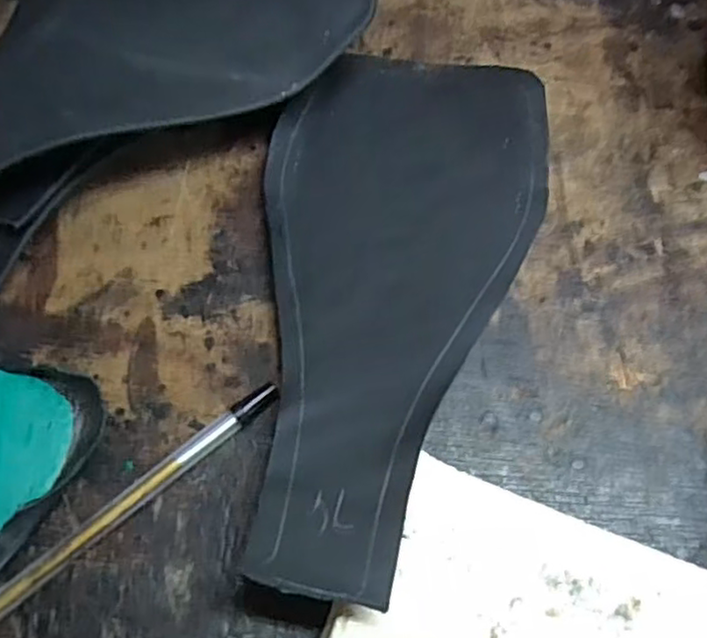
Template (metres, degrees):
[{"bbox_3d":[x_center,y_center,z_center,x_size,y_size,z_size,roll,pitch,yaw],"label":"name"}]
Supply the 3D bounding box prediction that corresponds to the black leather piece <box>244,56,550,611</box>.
[{"bbox_3d":[0.009,-0.017,0.236,0.100,0.037,0.209,14,67,4],"label":"black leather piece"}]

